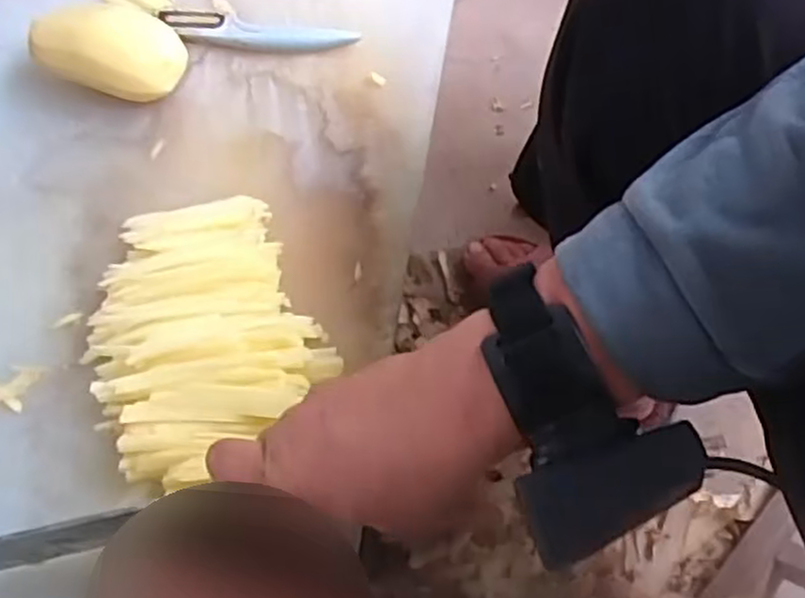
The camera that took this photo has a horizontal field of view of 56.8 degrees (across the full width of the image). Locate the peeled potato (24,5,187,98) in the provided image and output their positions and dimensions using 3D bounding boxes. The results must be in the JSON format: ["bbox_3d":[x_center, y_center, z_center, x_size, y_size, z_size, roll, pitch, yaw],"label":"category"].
[{"bbox_3d":[-0.200,-0.170,0.512,0.101,0.049,0.057,11,64,5],"label":"peeled potato"}]

